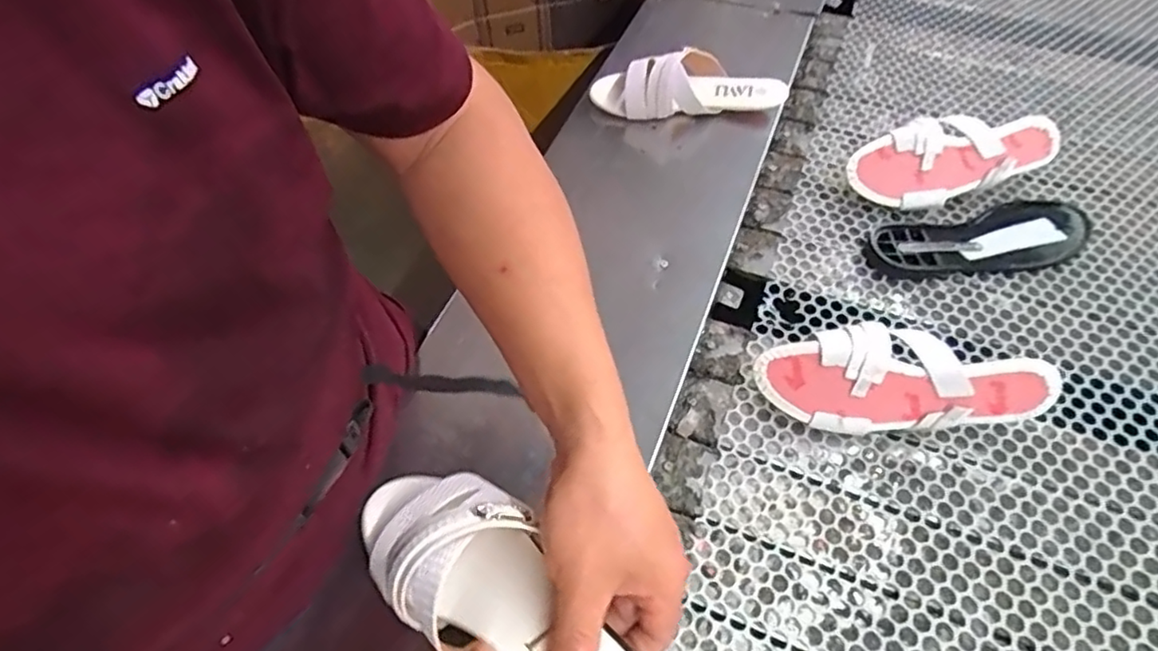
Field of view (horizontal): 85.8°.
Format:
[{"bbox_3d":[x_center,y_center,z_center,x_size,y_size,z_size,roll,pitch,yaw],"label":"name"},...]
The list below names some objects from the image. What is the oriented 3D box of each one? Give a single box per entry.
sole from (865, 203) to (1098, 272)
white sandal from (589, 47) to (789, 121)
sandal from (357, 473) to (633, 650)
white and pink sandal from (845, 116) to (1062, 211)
[{"bbox_3d":[0.421,-0.094,0.650,0.235,0.020,0.081,-10,55,-3],"label":"sole"},{"bbox_3d":[0.130,-0.276,0.740,0.218,0.089,0.074,-5,55,0],"label":"white sandal"},{"bbox_3d":[-0.045,0.149,0.343,0.225,0.058,0.081,34,64,29],"label":"sandal"},{"bbox_3d":[0.403,-0.180,0.680,0.226,0.067,0.087,-8,55,-2],"label":"white and pink sandal"}]

